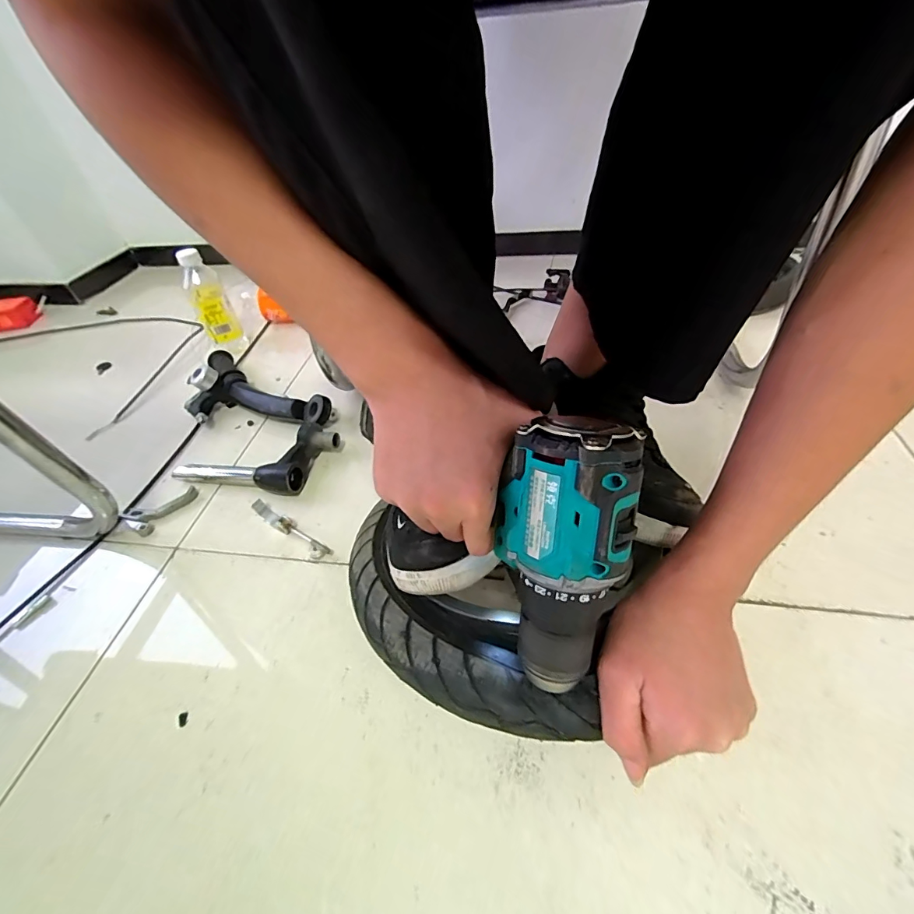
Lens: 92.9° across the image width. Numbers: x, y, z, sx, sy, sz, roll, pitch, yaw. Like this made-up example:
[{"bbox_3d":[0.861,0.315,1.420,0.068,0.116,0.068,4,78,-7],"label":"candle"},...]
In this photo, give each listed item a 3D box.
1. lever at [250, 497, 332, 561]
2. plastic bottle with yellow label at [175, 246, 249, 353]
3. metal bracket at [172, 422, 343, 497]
[{"bbox_3d":[-0.184,0.077,0.476,0.118,0.015,0.017,25,53,28],"label":"lever"},{"bbox_3d":[-0.411,-0.253,0.732,0.057,0.175,0.051,-23,47,-16],"label":"plastic bottle with yellow label"},{"bbox_3d":[-0.247,-0.003,0.545,0.181,0.037,0.101,5,46,12],"label":"metal bracket"}]

